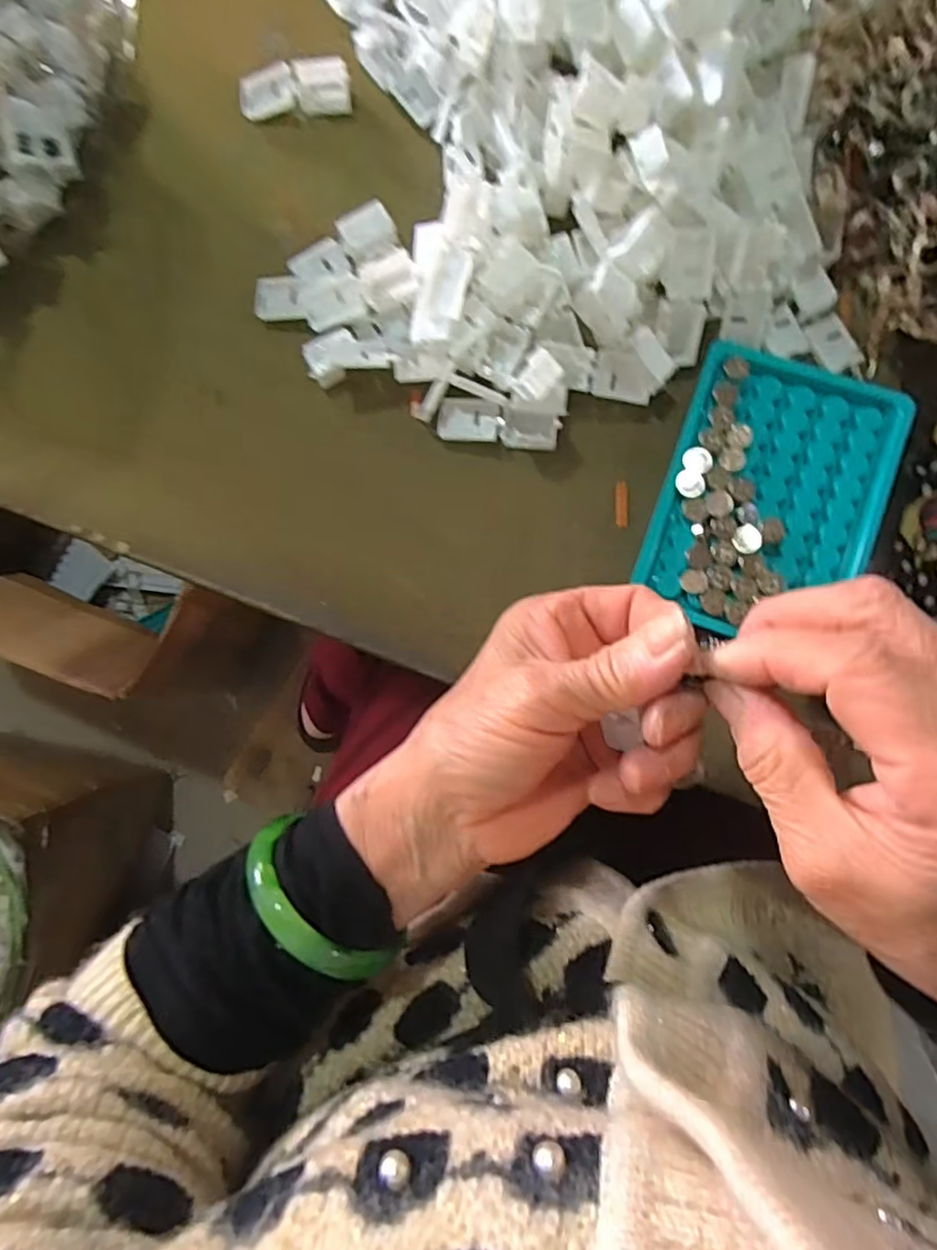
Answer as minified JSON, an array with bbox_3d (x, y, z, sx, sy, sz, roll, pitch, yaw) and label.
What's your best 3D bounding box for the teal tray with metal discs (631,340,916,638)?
[{"bbox_3d":[0.140,-0.060,0.292,0.096,0.014,0.127,18,87,5],"label":"teal tray with metal discs"}]

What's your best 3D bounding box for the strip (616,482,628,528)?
[{"bbox_3d":[0.073,-0.058,0.303,0.006,0.004,0.021,2,85,4],"label":"strip"}]

